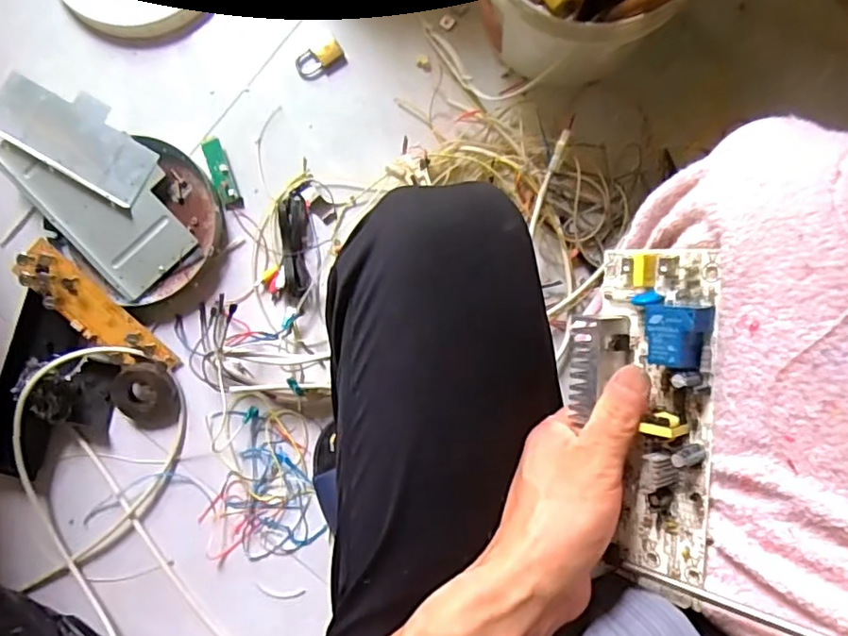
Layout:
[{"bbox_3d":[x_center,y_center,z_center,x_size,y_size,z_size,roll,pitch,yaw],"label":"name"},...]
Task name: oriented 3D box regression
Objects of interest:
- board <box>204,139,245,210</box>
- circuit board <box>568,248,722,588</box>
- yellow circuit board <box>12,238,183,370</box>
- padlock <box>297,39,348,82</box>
[{"bbox_3d":[-0.244,-0.174,0.711,0.024,0.009,0.090,-23,87,-1],"label":"board"},{"bbox_3d":[0.123,0.056,0.329,0.073,0.035,0.180,7,101,41],"label":"circuit board"},{"bbox_3d":[-0.379,-0.002,0.686,0.201,0.021,0.057,40,88,-12],"label":"yellow circuit board"},{"bbox_3d":[-0.126,-0.315,0.720,0.060,0.011,0.032,-25,87,-1],"label":"padlock"}]

